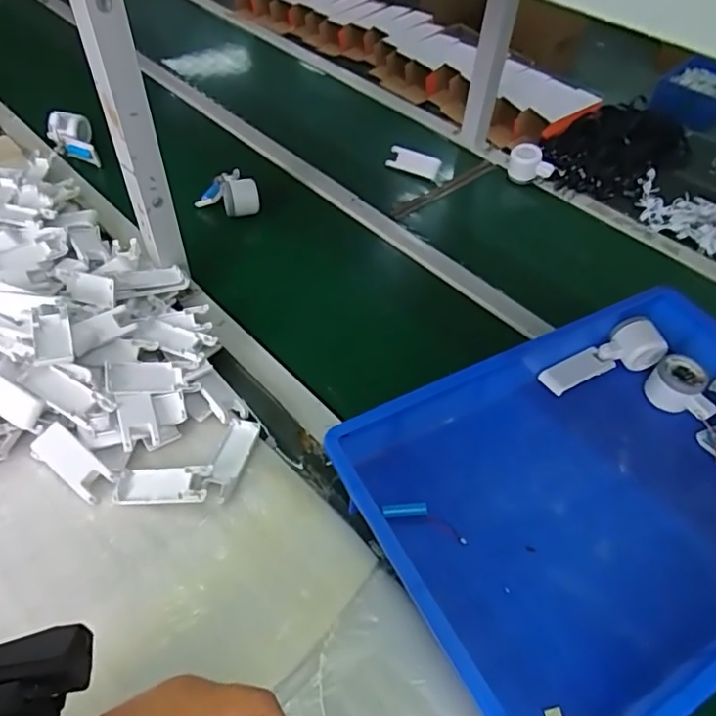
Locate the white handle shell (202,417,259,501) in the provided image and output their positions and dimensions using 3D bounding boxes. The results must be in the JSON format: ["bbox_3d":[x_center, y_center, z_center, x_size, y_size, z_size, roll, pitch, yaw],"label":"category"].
[{"bbox_3d":[-0.144,0.114,0.627,0.034,0.014,0.103,11,51,6],"label":"white handle shell"}]

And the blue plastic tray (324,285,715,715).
[{"bbox_3d":[0.283,0.129,0.604,0.542,0.070,0.361,-22,55,-20],"label":"blue plastic tray"}]

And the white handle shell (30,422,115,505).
[{"bbox_3d":[-0.314,0.114,0.606,0.100,0.022,0.038,29,55,19],"label":"white handle shell"}]

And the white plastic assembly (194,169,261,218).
[{"bbox_3d":[-0.228,-0.278,0.953,0.094,0.053,0.092,2,50,-2],"label":"white plastic assembly"}]

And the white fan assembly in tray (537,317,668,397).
[{"bbox_3d":[0.321,0.000,0.727,0.165,0.054,0.060,-18,54,-17],"label":"white fan assembly in tray"}]

